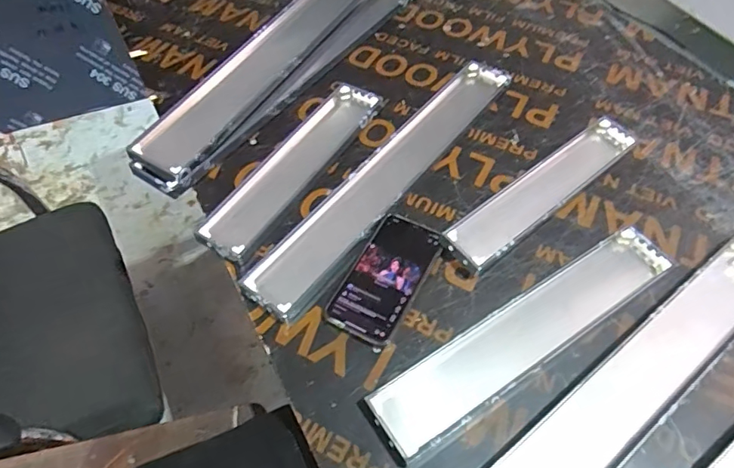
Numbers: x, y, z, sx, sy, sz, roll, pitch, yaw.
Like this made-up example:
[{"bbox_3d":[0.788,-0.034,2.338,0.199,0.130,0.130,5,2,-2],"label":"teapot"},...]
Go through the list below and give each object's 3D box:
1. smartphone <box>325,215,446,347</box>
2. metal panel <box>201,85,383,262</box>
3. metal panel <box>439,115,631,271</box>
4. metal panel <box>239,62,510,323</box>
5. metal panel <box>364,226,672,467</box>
[{"bbox_3d":[0.021,0.046,0.553,0.074,0.016,0.150,26,57,18],"label":"smartphone"},{"bbox_3d":[-0.093,-0.096,0.650,0.080,0.016,0.317,28,57,19],"label":"metal panel"},{"bbox_3d":[0.223,-0.058,0.629,0.316,0.024,0.062,-34,60,-24],"label":"metal panel"},{"bbox_3d":[0.036,-0.089,0.651,0.085,0.013,0.495,31,58,21],"label":"metal panel"},{"bbox_3d":[0.170,0.103,0.528,0.372,0.027,0.071,-27,58,-20],"label":"metal panel"}]

